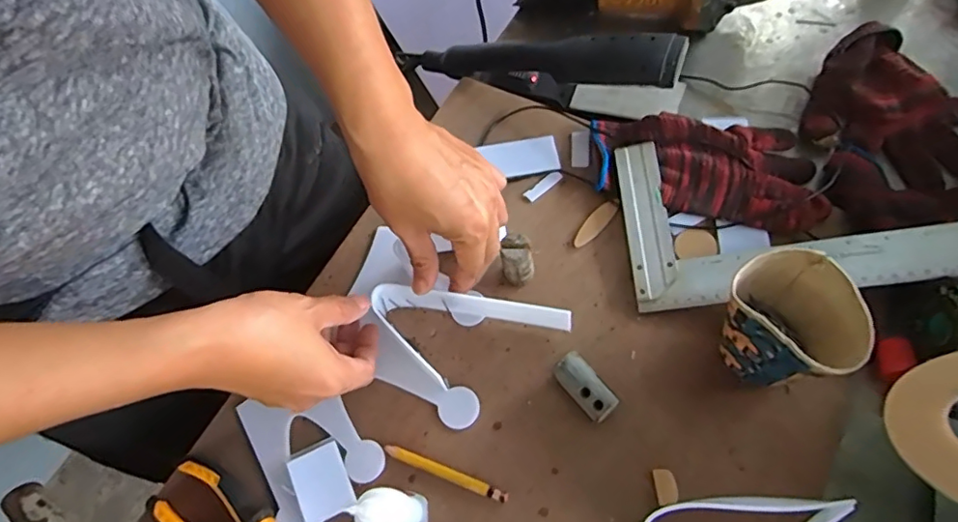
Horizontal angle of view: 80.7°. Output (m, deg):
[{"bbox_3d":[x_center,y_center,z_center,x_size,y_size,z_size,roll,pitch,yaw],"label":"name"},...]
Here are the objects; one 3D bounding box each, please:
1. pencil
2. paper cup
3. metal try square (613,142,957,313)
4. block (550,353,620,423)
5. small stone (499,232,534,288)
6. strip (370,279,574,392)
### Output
[{"bbox_3d":[-0.025,0.155,0.414,0.096,0.008,0.008,17,66,17],"label":"pencil"},{"bbox_3d":[0.210,0.049,0.385,0.067,0.093,0.082,-33,61,-9],"label":"paper cup"},{"bbox_3d":[0.248,-0.045,0.442,0.257,0.014,0.147,-8,71,16],"label":"metal try square"},{"bbox_3d":[0.079,0.095,0.422,0.024,0.024,0.051,-38,62,-12],"label":"block"},{"bbox_3d":[0.031,0.002,0.459,0.024,0.055,0.024,-4,61,7],"label":"small stone"},{"bbox_3d":[-0.008,0.059,0.437,0.152,0.049,0.066,3,63,5],"label":"strip"}]

